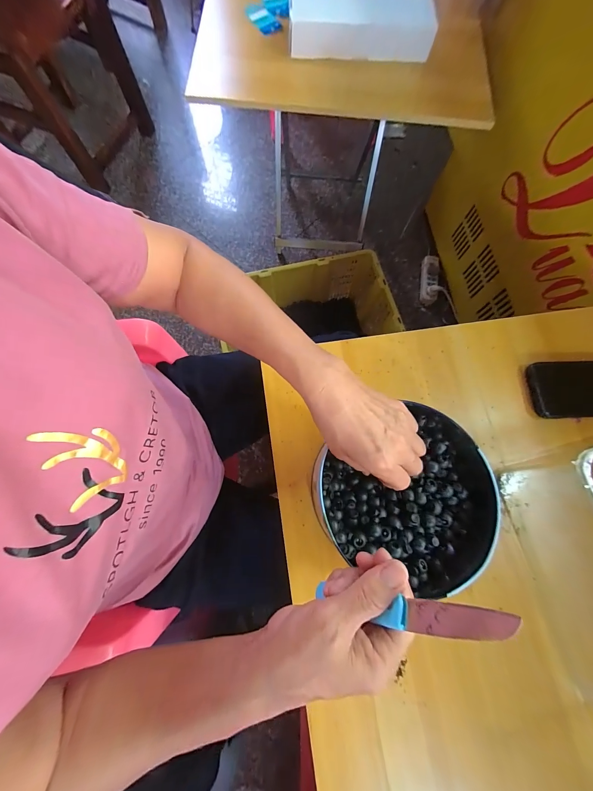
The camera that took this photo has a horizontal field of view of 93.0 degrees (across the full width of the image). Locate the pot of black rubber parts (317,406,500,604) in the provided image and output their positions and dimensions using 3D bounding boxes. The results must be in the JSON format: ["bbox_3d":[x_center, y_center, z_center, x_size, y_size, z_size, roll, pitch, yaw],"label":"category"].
[{"bbox_3d":[0.133,0.108,0.324,0.216,0.058,0.184,25,76,5],"label":"pot of black rubber parts"}]

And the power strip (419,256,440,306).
[{"bbox_3d":[0.496,-0.430,1.047,0.057,0.046,0.201,9,75,1],"label":"power strip"}]

